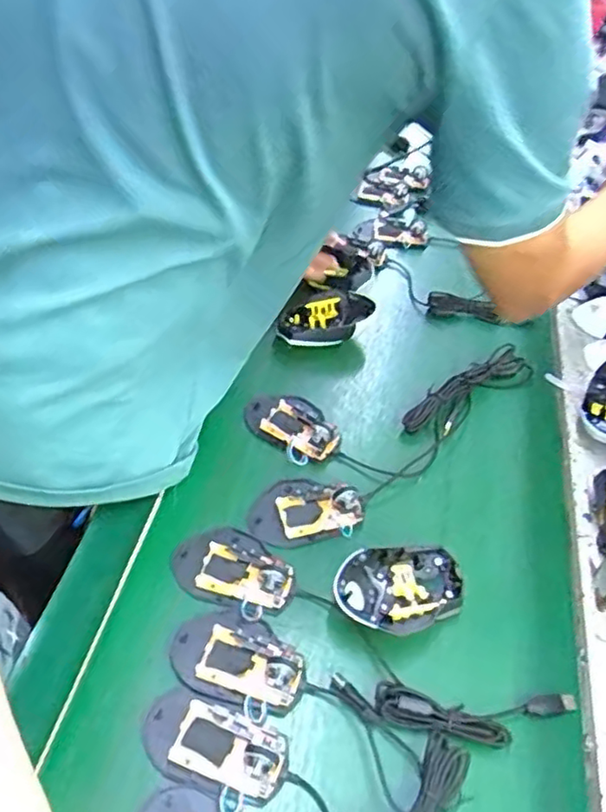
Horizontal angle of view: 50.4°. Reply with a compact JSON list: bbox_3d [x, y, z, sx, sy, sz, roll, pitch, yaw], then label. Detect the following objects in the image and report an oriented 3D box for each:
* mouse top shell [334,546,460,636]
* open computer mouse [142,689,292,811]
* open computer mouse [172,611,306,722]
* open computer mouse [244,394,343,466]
[{"bbox_3d":[0.084,0.159,0.558,0.115,0.043,0.073,-9,48,-12],"label":"mouse top shell"},{"bbox_3d":[-0.067,0.250,0.474,0.111,0.025,0.060,19,48,14],"label":"open computer mouse"},{"bbox_3d":[-0.052,0.205,0.526,0.110,0.022,0.073,20,49,16],"label":"open computer mouse"},{"bbox_3d":[-0.010,0.021,0.708,0.111,0.020,0.070,34,54,26],"label":"open computer mouse"}]

